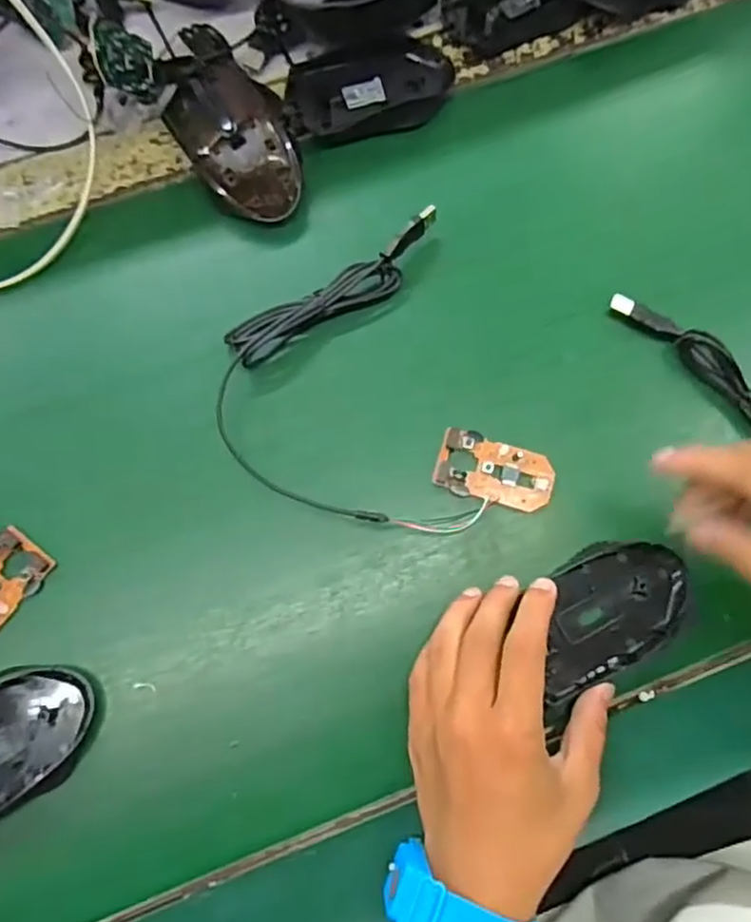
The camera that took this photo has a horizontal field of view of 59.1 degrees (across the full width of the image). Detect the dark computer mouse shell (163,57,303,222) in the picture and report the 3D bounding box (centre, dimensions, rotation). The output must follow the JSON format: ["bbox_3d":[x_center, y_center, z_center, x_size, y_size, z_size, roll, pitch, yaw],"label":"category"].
[{"bbox_3d":[-0.087,-0.209,0.423,0.071,0.041,0.118,-29,77,-7],"label":"dark computer mouse shell"}]

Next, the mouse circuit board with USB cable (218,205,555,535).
[{"bbox_3d":[-0.003,-0.033,0.389,0.166,0.025,0.187,-26,77,-6],"label":"mouse circuit board with USB cable"}]

